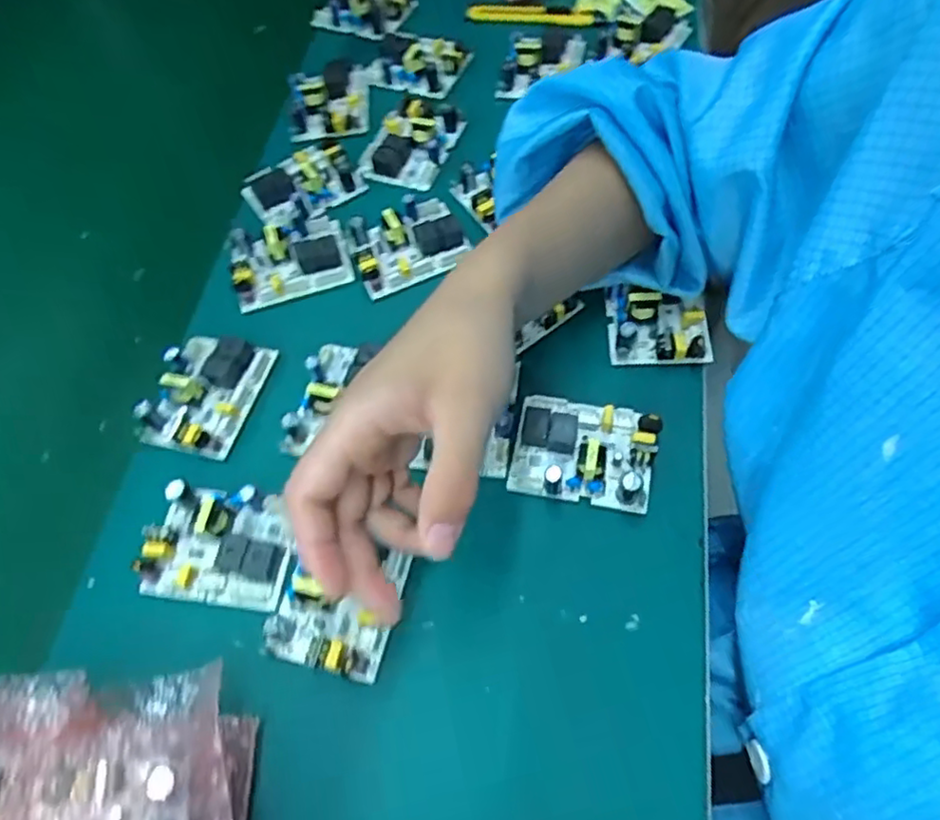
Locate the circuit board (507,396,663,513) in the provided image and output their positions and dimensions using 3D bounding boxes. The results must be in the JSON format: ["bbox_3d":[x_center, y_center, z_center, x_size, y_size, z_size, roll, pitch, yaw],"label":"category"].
[{"bbox_3d":[0.067,0.021,0.379,0.080,0.027,0.061,10,62,8],"label":"circuit board"}]

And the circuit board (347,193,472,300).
[{"bbox_3d":[-0.045,-0.123,0.464,0.079,0.024,0.062,-22,63,-10],"label":"circuit board"}]

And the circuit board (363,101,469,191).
[{"bbox_3d":[-0.045,-0.215,0.513,0.058,0.020,0.083,15,64,14],"label":"circuit board"}]

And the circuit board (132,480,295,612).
[{"bbox_3d":[-0.142,0.074,0.370,0.081,0.024,0.065,6,62,6],"label":"circuit board"}]

